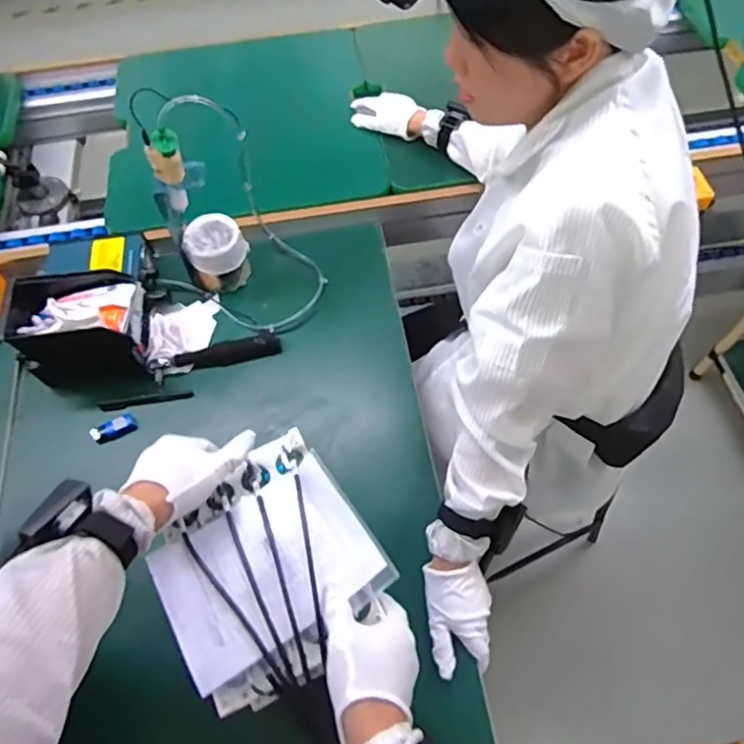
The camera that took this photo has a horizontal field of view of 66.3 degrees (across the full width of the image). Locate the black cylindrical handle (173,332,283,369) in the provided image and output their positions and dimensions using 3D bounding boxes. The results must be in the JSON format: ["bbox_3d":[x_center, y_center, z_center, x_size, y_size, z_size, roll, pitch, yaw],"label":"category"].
[{"bbox_3d":[-0.229,-0.030,0.902,0.164,0.026,0.032,-13,64,-5],"label":"black cylindrical handle"}]

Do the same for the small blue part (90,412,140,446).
[{"bbox_3d":[-0.387,0.085,0.857,0.070,0.012,0.031,-25,66,-10],"label":"small blue part"}]

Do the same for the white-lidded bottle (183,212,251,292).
[{"bbox_3d":[-0.258,-0.196,0.954,0.098,0.107,0.091,-1,64,1],"label":"white-lidded bottle"}]

